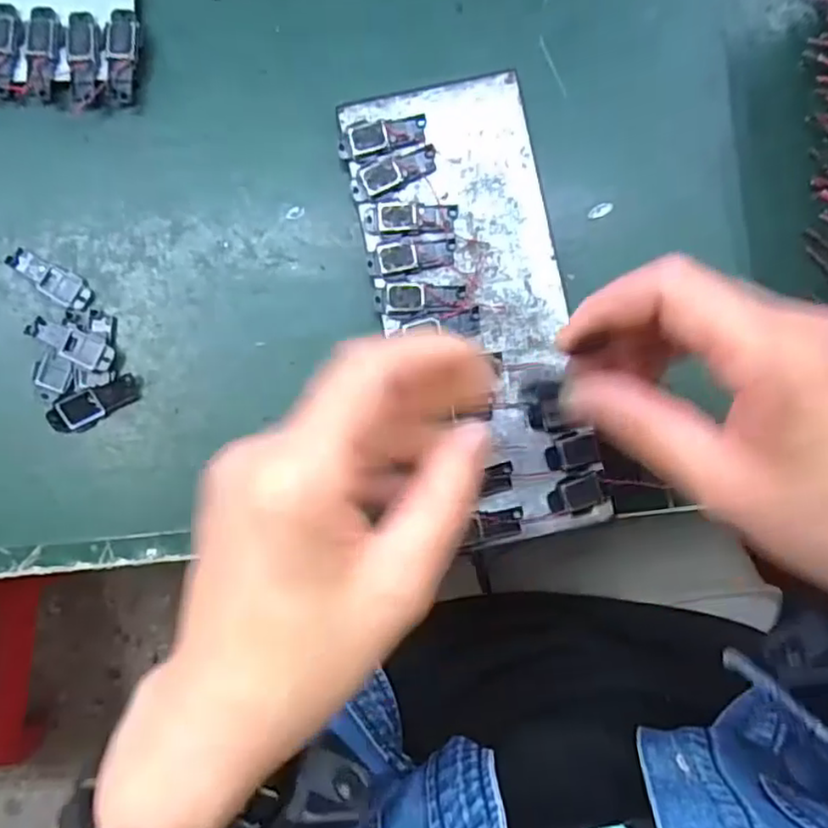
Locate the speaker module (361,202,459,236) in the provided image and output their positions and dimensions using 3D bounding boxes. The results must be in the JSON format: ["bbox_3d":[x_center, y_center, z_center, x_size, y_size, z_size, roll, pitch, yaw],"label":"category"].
[{"bbox_3d":[-0.002,-0.086,0.298,0.040,0.004,0.014,-3,88,0],"label":"speaker module"}]

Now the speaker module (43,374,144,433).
[{"bbox_3d":[-0.140,-0.005,0.298,0.040,0.005,0.014,-30,88,-1],"label":"speaker module"}]

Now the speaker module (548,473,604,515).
[{"bbox_3d":[0.070,0.036,0.291,0.023,0.005,0.016,-20,88,-1],"label":"speaker module"}]

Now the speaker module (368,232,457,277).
[{"bbox_3d":[-0.001,-0.069,0.298,0.040,0.005,0.014,-10,88,0],"label":"speaker module"}]

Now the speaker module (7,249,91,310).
[{"bbox_3d":[-0.162,-0.060,0.301,0.040,0.004,0.013,30,88,1],"label":"speaker module"}]

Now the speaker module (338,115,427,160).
[{"bbox_3d":[-0.014,-0.122,0.298,0.039,0.004,0.015,-15,88,0],"label":"speaker module"}]

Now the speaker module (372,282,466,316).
[{"bbox_3d":[0.002,-0.050,0.297,0.039,0.008,0.014,-2,88,0],"label":"speaker module"}]

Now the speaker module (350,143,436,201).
[{"bbox_3d":[-0.009,-0.106,0.297,0.040,0.004,0.013,-23,88,-1],"label":"speaker module"}]

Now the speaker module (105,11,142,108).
[{"bbox_3d":[-0.128,-0.159,0.303,0.014,0.012,0.039,3,88,0],"label":"speaker module"}]

